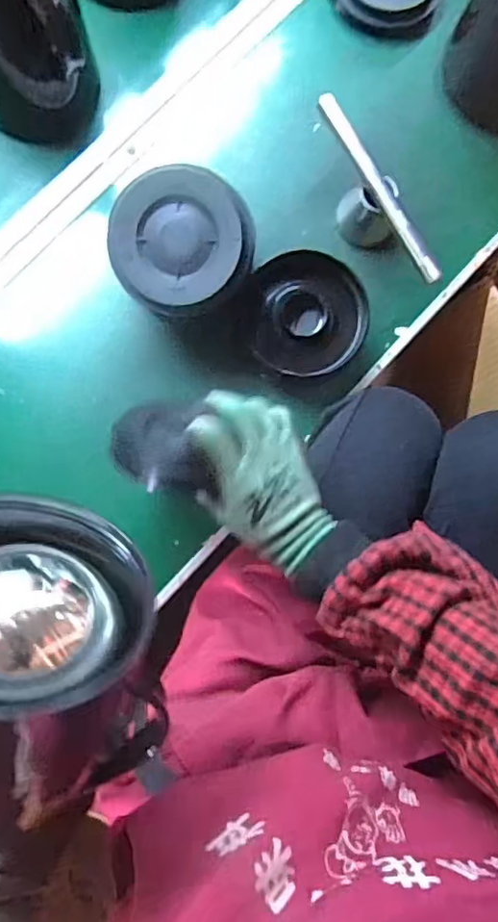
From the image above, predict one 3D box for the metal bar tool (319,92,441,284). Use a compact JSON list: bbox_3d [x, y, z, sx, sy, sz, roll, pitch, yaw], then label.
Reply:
[{"bbox_3d":[0.125,-0.259,0.550,0.017,0.014,0.202,-31,87,-5],"label":"metal bar tool"}]

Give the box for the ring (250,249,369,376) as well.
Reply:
[{"bbox_3d":[0.060,-0.145,0.581,0.109,0.038,0.118,0,85,-3],"label":"ring"}]

